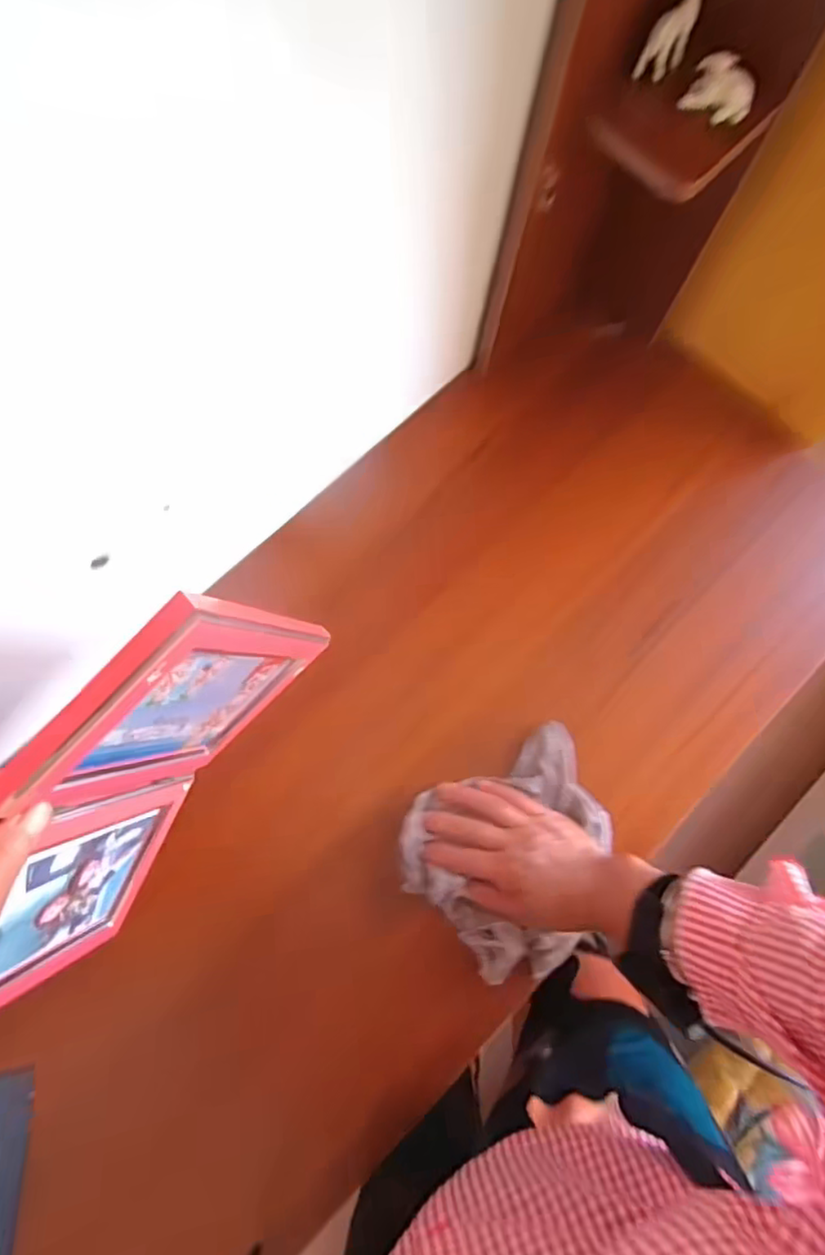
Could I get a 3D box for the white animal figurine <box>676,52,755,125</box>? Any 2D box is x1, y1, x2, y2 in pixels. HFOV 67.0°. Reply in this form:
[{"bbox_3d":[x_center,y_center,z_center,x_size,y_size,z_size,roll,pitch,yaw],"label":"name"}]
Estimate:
[{"bbox_3d":[0.203,-0.353,0.407,0.043,0.030,0.021,19,77,4],"label":"white animal figurine"}]

